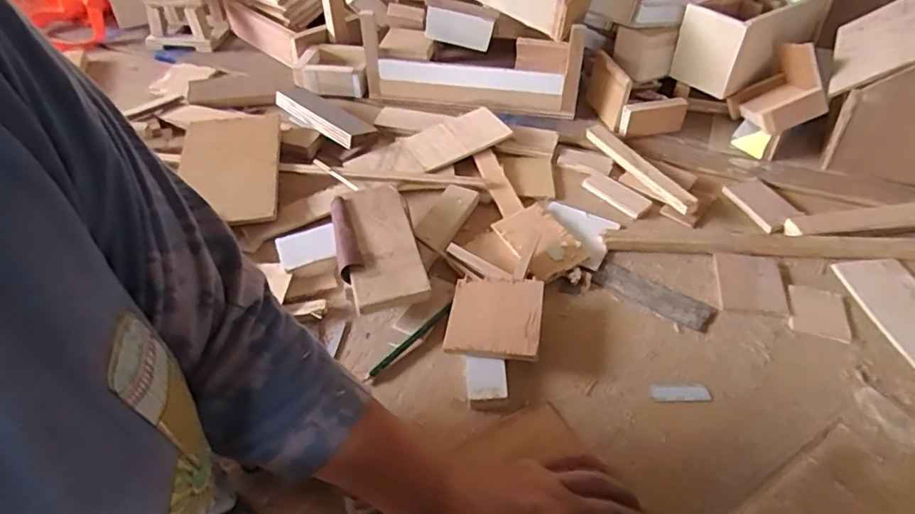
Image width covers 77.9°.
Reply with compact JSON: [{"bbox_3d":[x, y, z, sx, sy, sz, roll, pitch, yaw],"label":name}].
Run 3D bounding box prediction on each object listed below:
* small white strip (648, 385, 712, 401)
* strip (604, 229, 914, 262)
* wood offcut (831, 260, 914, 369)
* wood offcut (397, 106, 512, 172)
[{"bbox_3d":[0.188,0.115,0.479,0.049,0.004,0.013,-1,43,0],"label":"small white strip"},{"bbox_3d":[0.399,-0.014,0.589,0.479,0.013,0.039,2,44,4],"label":"strip"},{"bbox_3d":[0.419,0.050,0.532,0.073,0.007,0.126,-8,44,-7],"label":"wood offcut"},{"bbox_3d":[-0.005,-0.151,0.714,0.121,0.006,0.080,-27,47,-14],"label":"wood offcut"}]

